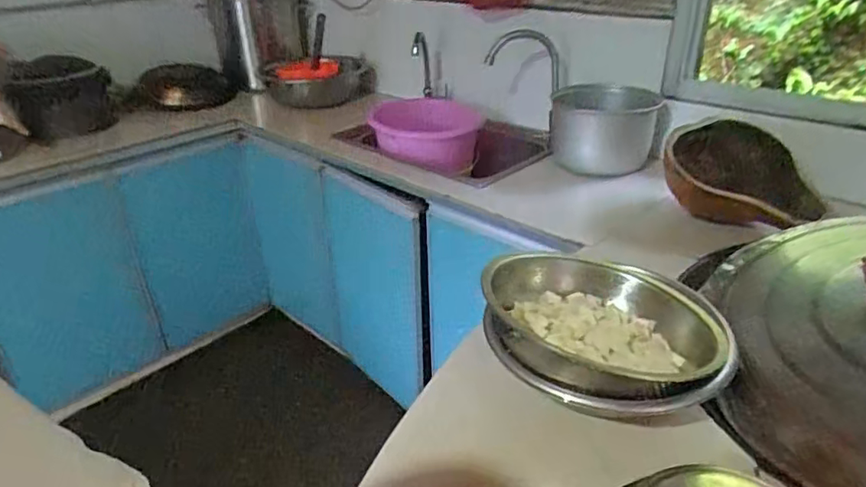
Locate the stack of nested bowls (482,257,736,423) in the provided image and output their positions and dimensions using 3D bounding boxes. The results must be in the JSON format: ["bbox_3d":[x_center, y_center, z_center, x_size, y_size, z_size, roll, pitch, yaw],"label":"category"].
[{"bbox_3d":[0.205,0.106,0.691,0.274,0.095,0.238,22,37,36],"label":"stack of nested bowls"}]

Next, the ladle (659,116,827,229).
[{"bbox_3d":[0.551,-0.126,1.015,0.246,0.161,0.094,20,35,33],"label":"ladle"}]

